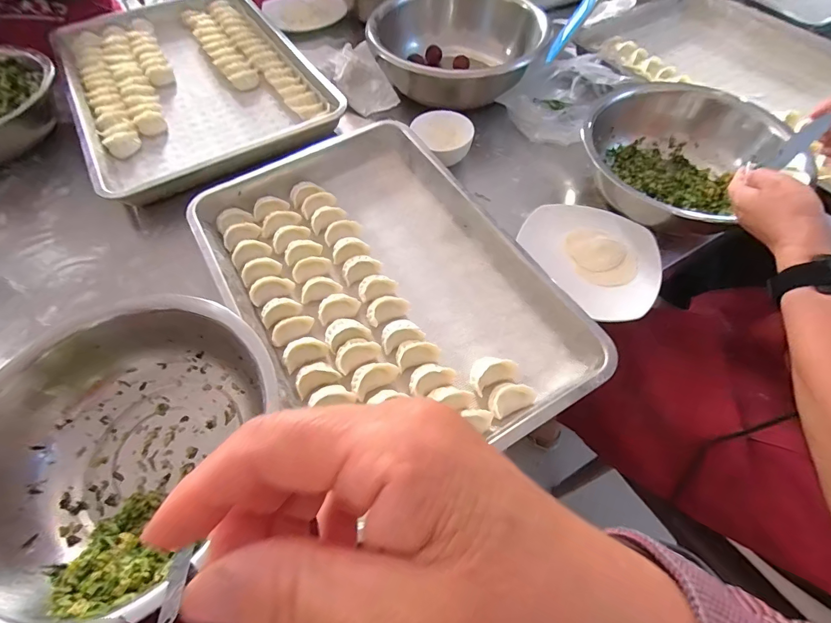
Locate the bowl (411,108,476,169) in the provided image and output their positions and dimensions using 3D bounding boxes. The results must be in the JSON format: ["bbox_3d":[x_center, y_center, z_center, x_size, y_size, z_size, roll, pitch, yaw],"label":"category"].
[{"bbox_3d":[0.048,-0.268,0.619,0.079,0.053,0.089,-28,63,-15],"label":"bowl"}]

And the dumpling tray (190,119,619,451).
[{"bbox_3d":[-0.047,-0.049,0.501,0.327,0.055,0.502,-28,65,-14],"label":"dumpling tray"}]

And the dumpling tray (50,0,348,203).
[{"bbox_3d":[-0.414,-0.440,0.722,0.386,0.040,0.559,-28,65,-14],"label":"dumpling tray"}]

